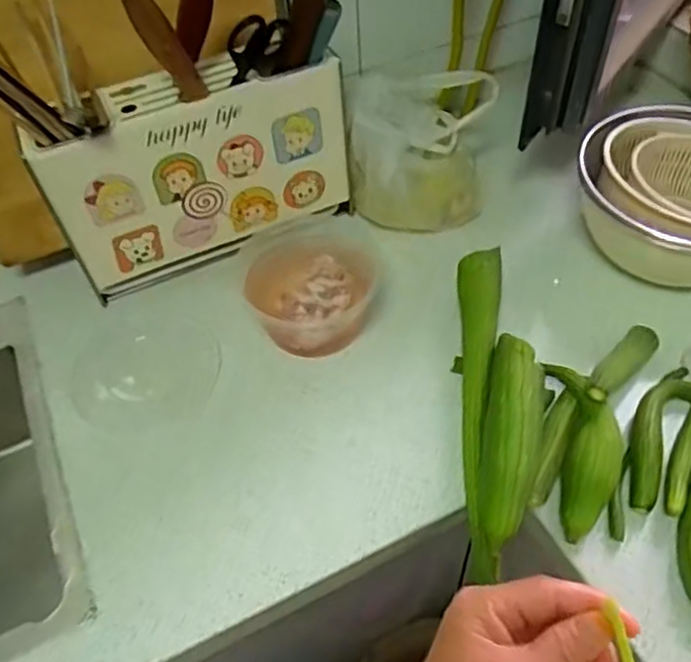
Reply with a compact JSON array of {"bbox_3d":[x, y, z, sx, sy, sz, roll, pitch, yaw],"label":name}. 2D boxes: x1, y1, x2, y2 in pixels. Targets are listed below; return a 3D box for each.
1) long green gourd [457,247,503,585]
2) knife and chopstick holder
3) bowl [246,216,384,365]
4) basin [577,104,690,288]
[{"bbox_3d":[0.141,0.056,0.689,0.051,0.049,0.371,4,52,8],"label":"long green gourd"},{"bbox_3d":[-0.169,-0.192,0.776,0.347,0.216,0.077,-23,53,-13],"label":"knife and chopstick holder"},{"bbox_3d":[-0.033,-0.066,0.793,0.174,0.062,0.187,-2,52,3],"label":"bowl"},{"bbox_3d":[0.411,-0.158,0.780,0.250,0.109,0.197,26,58,23],"label":"basin"}]

